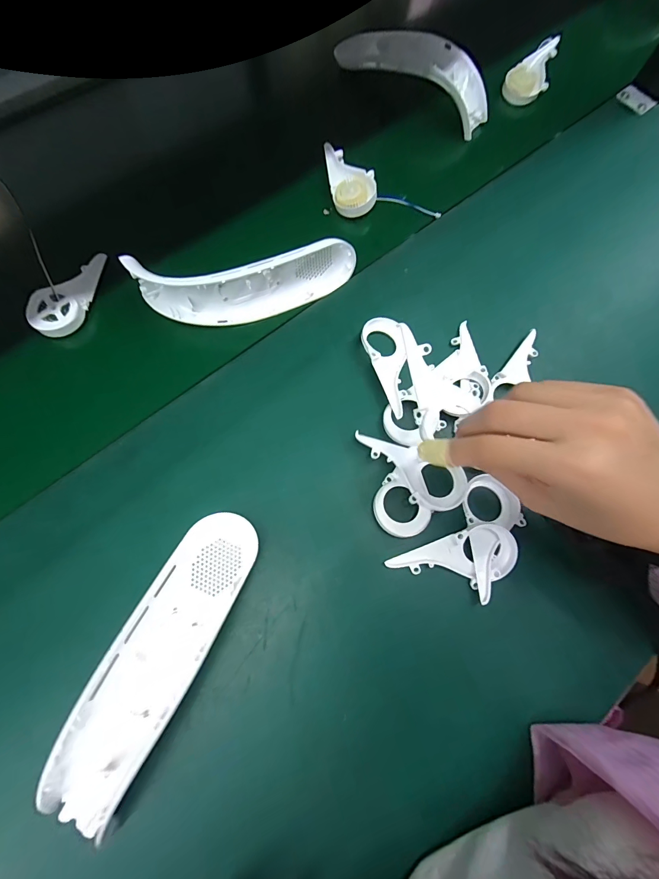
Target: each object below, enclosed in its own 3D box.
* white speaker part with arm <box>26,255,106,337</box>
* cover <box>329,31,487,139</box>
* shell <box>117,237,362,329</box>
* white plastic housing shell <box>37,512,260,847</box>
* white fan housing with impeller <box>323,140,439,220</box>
[{"bbox_3d":[-0.240,-0.138,0.329,0.040,0.016,0.093,10,73,1],"label":"white speaker part with arm"},{"bbox_3d":[0.100,-0.433,0.418,0.194,0.042,0.063,33,75,7],"label":"cover"},{"bbox_3d":[-0.072,-0.143,0.317,0.194,0.040,0.048,-8,74,-5],"label":"shell"},{"bbox_3d":[-0.108,0.139,0.227,0.055,0.049,0.189,24,74,5],"label":"white plastic housing shell"},{"bbox_3d":[0.042,-0.259,0.375,0.138,0.025,0.055,33,75,7],"label":"white fan housing with impeller"}]

